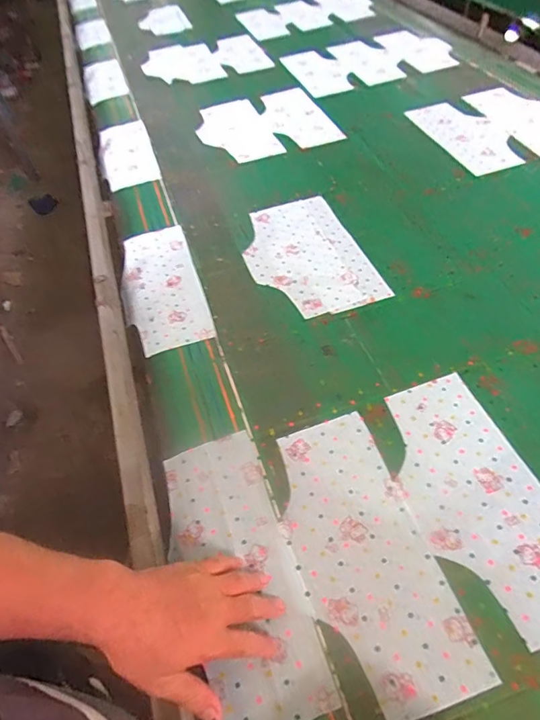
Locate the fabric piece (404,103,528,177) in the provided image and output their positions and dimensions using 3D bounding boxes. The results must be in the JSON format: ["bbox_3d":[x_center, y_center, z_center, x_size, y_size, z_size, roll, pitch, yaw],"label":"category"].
[{"bbox_3d":[0.474,-0.543,1.053,0.170,0.009,0.322,-17,52,-9],"label":"fabric piece"}]

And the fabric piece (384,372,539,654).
[{"bbox_3d":[0.252,0.164,0.542,0.160,0.004,0.318,-17,53,-9],"label":"fabric piece"}]

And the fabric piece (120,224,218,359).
[{"bbox_3d":[-0.207,-0.143,0.821,0.144,0.009,0.329,-17,52,-9],"label":"fabric piece"}]

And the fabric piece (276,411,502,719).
[{"bbox_3d":[0.104,0.218,0.518,0.149,0.004,0.322,-16,52,-8],"label":"fabric piece"}]

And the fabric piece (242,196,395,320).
[{"bbox_3d":[0.062,-0.203,0.839,0.208,0.008,0.326,-17,53,-9],"label":"fabric piece"}]

